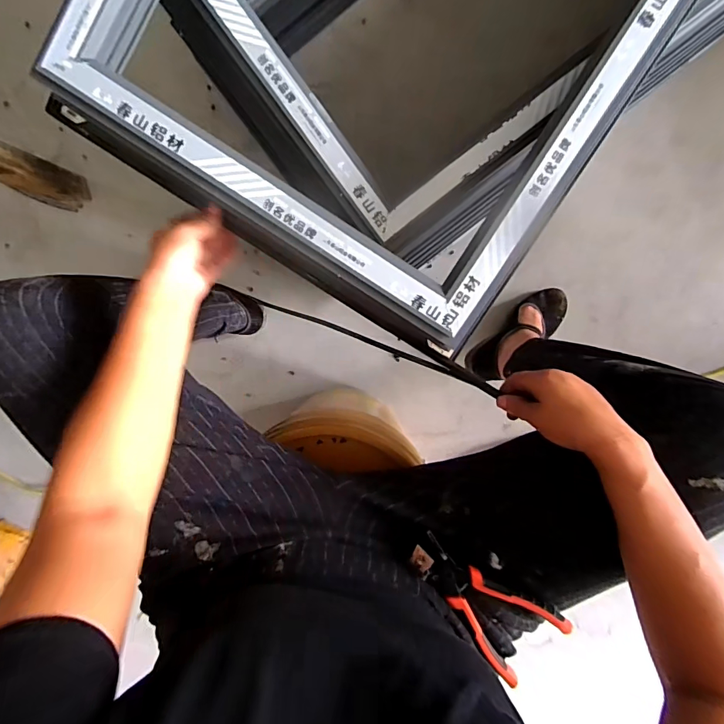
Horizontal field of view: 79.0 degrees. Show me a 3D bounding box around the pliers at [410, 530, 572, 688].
[{"bbox_3d":[0.121,0.239,0.440,0.162,0.020,0.084,43,98,-4],"label":"pliers"}]

